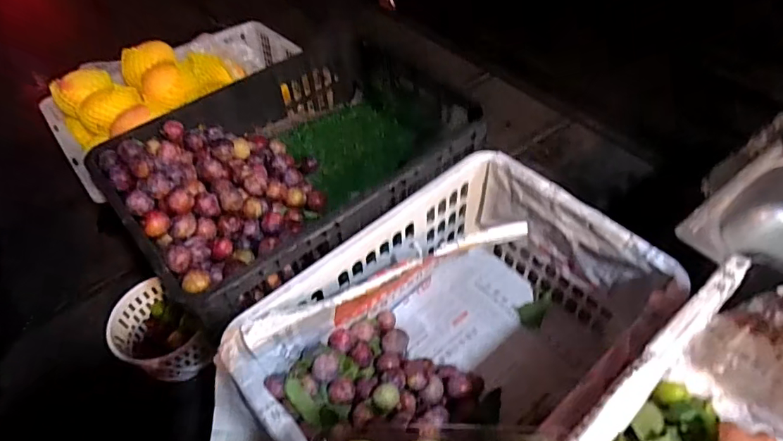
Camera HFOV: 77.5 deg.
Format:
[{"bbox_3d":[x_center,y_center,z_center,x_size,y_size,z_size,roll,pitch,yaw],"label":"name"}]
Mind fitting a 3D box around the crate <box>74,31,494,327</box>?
[{"bbox_3d":[-0.137,-0.091,0.742,0.500,0.136,0.351,-34,57,-25],"label":"crate"}]

